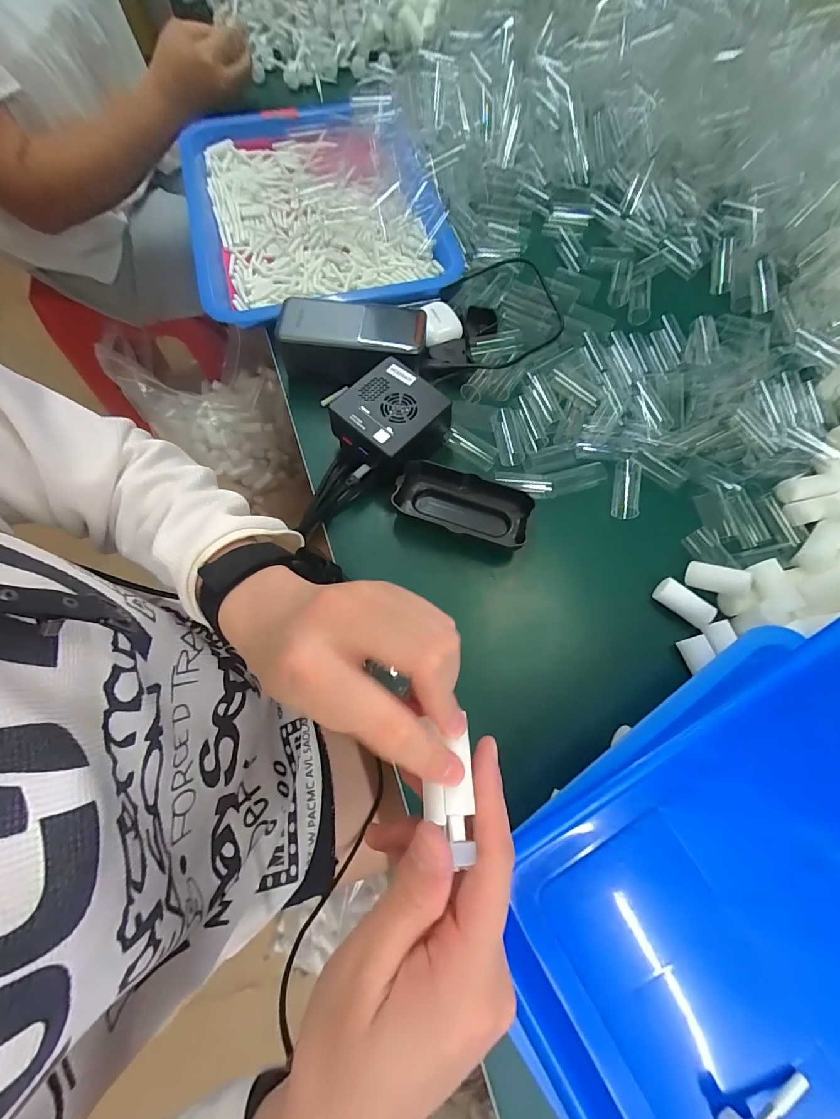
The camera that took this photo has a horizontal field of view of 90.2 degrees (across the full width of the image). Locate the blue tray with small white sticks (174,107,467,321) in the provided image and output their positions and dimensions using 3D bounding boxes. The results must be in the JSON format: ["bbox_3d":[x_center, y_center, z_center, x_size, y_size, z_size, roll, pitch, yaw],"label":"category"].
[{"bbox_3d":[-0.121,-0.393,0.458,0.264,0.037,0.332,-15,71,-7],"label":"blue tray with small white sticks"}]

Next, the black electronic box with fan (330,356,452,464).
[{"bbox_3d":[-0.023,-0.116,0.357,0.078,0.045,0.081,39,74,12],"label":"black electronic box with fan"}]

